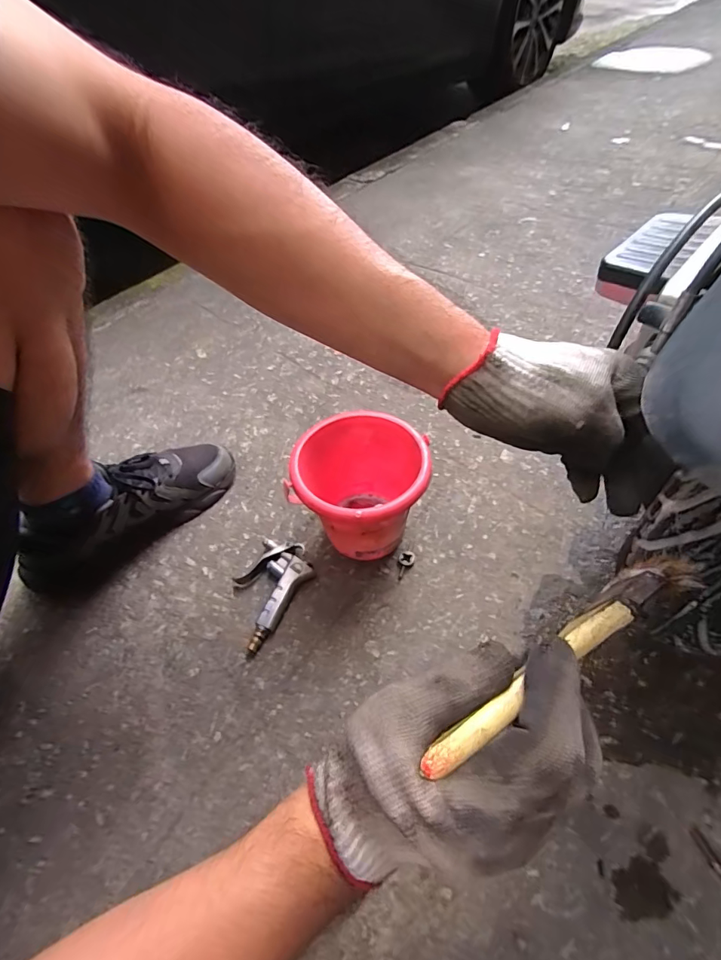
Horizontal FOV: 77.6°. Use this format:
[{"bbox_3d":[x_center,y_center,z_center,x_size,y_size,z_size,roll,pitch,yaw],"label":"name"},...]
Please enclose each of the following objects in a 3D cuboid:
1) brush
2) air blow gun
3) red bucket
[{"bbox_3d":[0.098,0.081,0.211,0.166,0.016,0.020,-28,53,-20],"label":"brush"},{"bbox_3d":[-0.113,0.126,0.522,0.078,0.020,0.126,20,54,20],"label":"air blow gun"},{"bbox_3d":[0.004,0.018,0.524,0.140,0.136,0.152,-4,50,1],"label":"red bucket"}]

